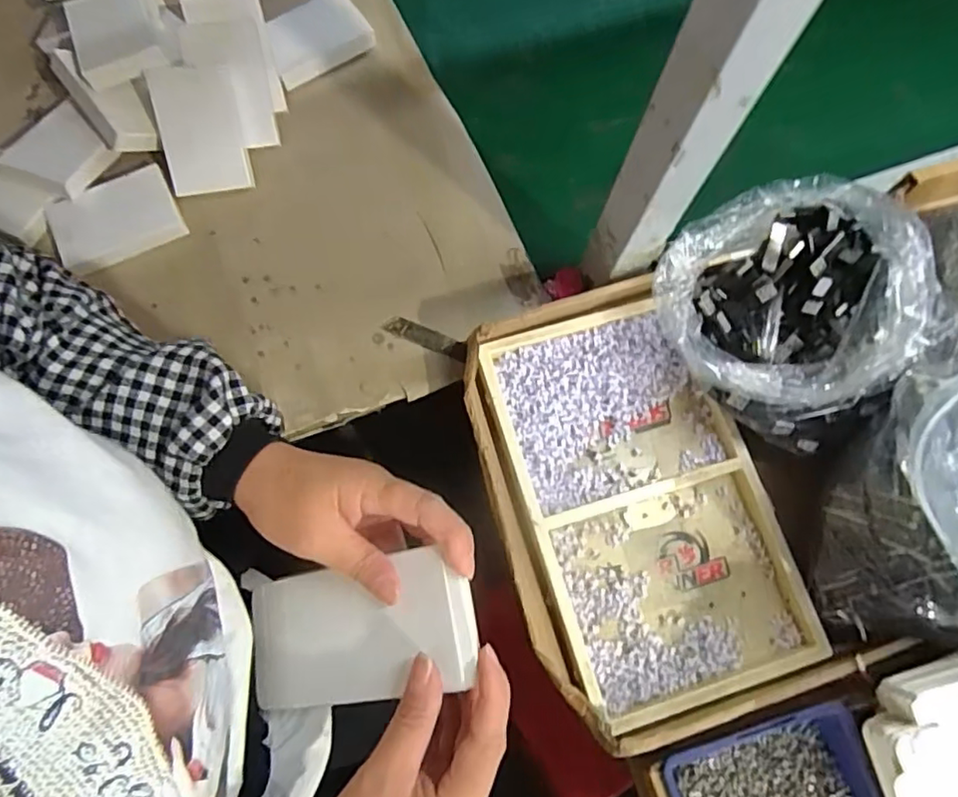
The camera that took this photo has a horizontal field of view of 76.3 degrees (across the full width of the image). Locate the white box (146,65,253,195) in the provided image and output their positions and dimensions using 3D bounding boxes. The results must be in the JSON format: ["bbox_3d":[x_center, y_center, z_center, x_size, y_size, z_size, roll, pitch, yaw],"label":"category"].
[{"bbox_3d":[-0.269,-0.257,0.589,0.077,0.012,0.109,-8,113,-5],"label":"white box"}]

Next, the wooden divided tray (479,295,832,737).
[{"bbox_3d":[0.136,0.082,0.520,0.187,0.031,0.322,-18,75,-7],"label":"wooden divided tray"}]

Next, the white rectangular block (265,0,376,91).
[{"bbox_3d":[-0.175,-0.387,0.654,0.109,0.025,0.074,-29,77,-10],"label":"white rectangular block"}]

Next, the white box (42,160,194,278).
[{"bbox_3d":[-0.349,-0.169,0.586,0.114,0.020,0.075,-25,77,-9],"label":"white box"}]

